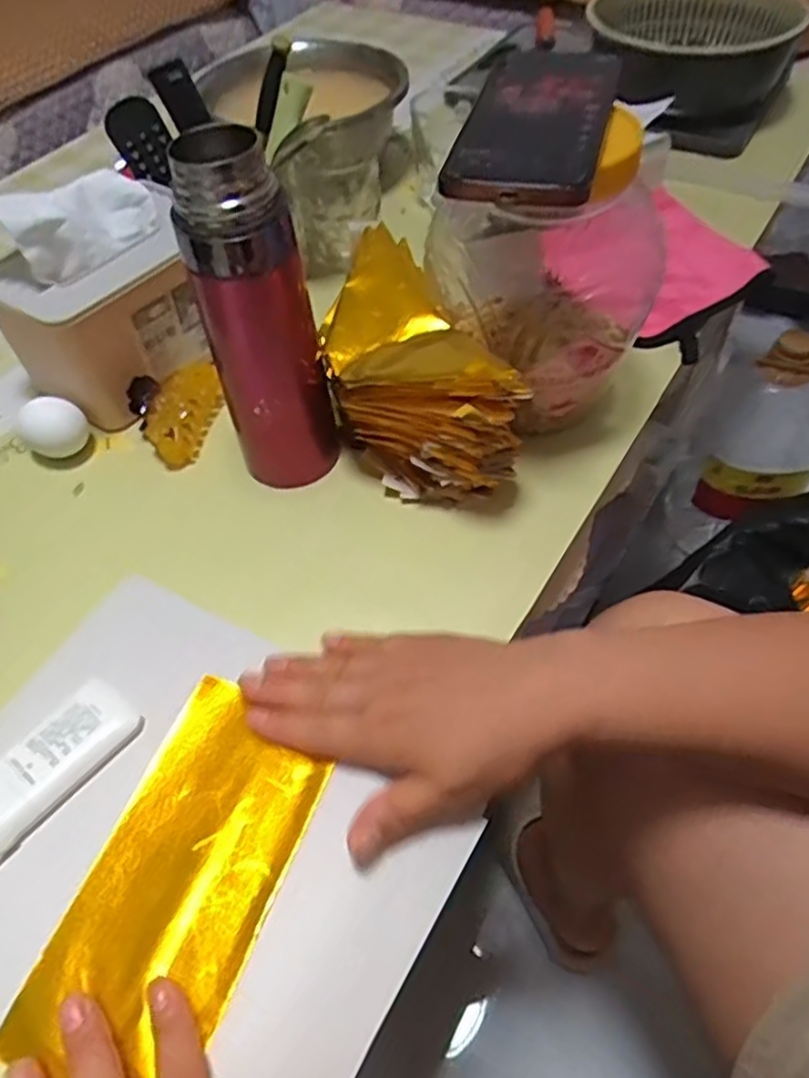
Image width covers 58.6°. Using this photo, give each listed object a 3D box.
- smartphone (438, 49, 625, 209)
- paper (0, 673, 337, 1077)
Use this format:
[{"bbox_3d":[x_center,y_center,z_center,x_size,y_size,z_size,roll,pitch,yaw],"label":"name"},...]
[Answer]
[{"bbox_3d":[0.076,-0.236,0.396,0.074,0.015,0.175,12,54,12],"label":"smartphone"},{"bbox_3d":[-0.104,0.158,0.351,0.092,0.007,0.175,14,54,13],"label":"paper"}]

